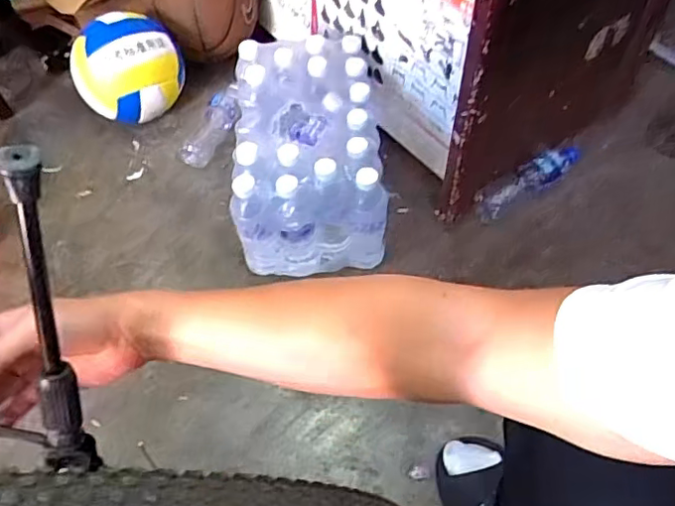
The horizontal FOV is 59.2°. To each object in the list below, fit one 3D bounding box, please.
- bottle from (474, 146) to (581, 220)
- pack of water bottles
[{"bbox_3d":[0.348,-0.128,1.079,0.238,0.049,0.053,-29,61,-16],"label":"bottle"},{"bbox_3d":[-0.056,-0.167,1.031,0.228,0.215,0.358,-7,57,-2],"label":"pack of water bottles"}]

